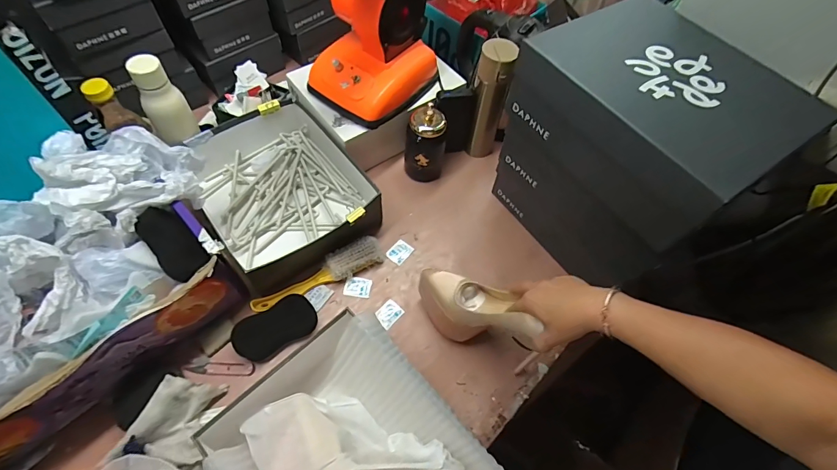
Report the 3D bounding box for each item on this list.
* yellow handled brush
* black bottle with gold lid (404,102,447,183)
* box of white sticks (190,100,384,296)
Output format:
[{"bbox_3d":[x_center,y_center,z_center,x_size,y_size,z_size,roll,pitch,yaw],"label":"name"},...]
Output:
[{"bbox_3d":[-0.167,0.070,0.687,0.227,0.035,0.050,-28,65,-19],"label":"yellow handled brush"},{"bbox_3d":[0.013,-0.167,0.772,0.077,0.154,0.060,7,60,0],"label":"black bottle with gold lid"},{"bbox_3d":[-0.252,-0.086,0.744,0.265,0.086,0.328,-31,67,-20],"label":"box of white sticks"}]

